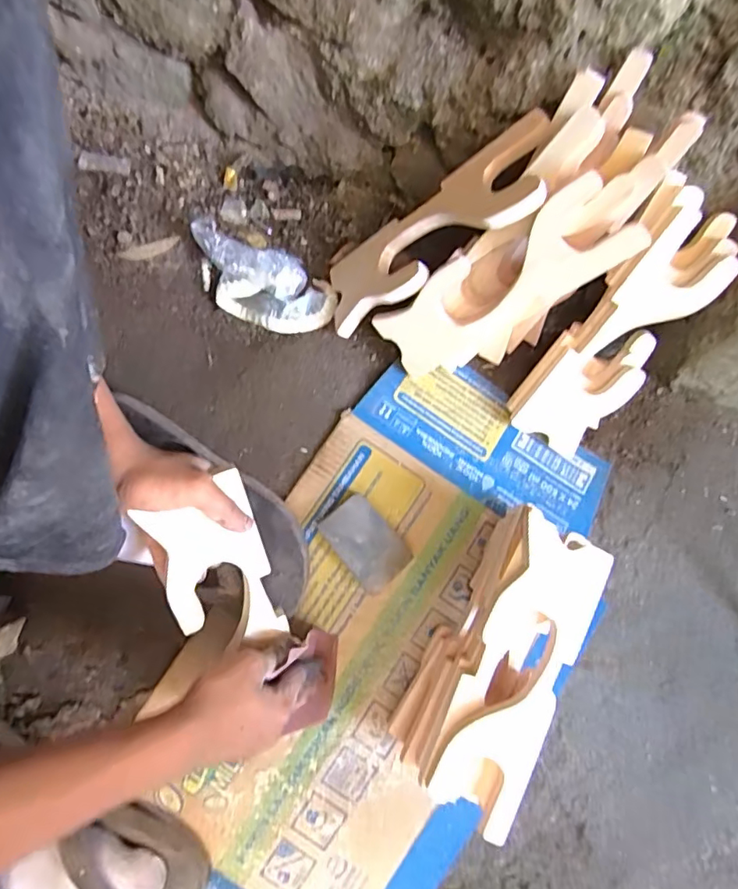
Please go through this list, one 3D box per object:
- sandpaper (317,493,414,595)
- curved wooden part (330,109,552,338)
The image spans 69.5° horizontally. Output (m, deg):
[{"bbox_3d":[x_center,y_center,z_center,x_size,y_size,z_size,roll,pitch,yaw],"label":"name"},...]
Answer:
[{"bbox_3d":[-0.004,0.091,0.485,0.055,0.024,0.082,-43,81,-8],"label":"sandpaper"},{"bbox_3d":[0.053,-0.185,0.464,0.229,0.012,0.078,-28,61,35],"label":"curved wooden part"}]

